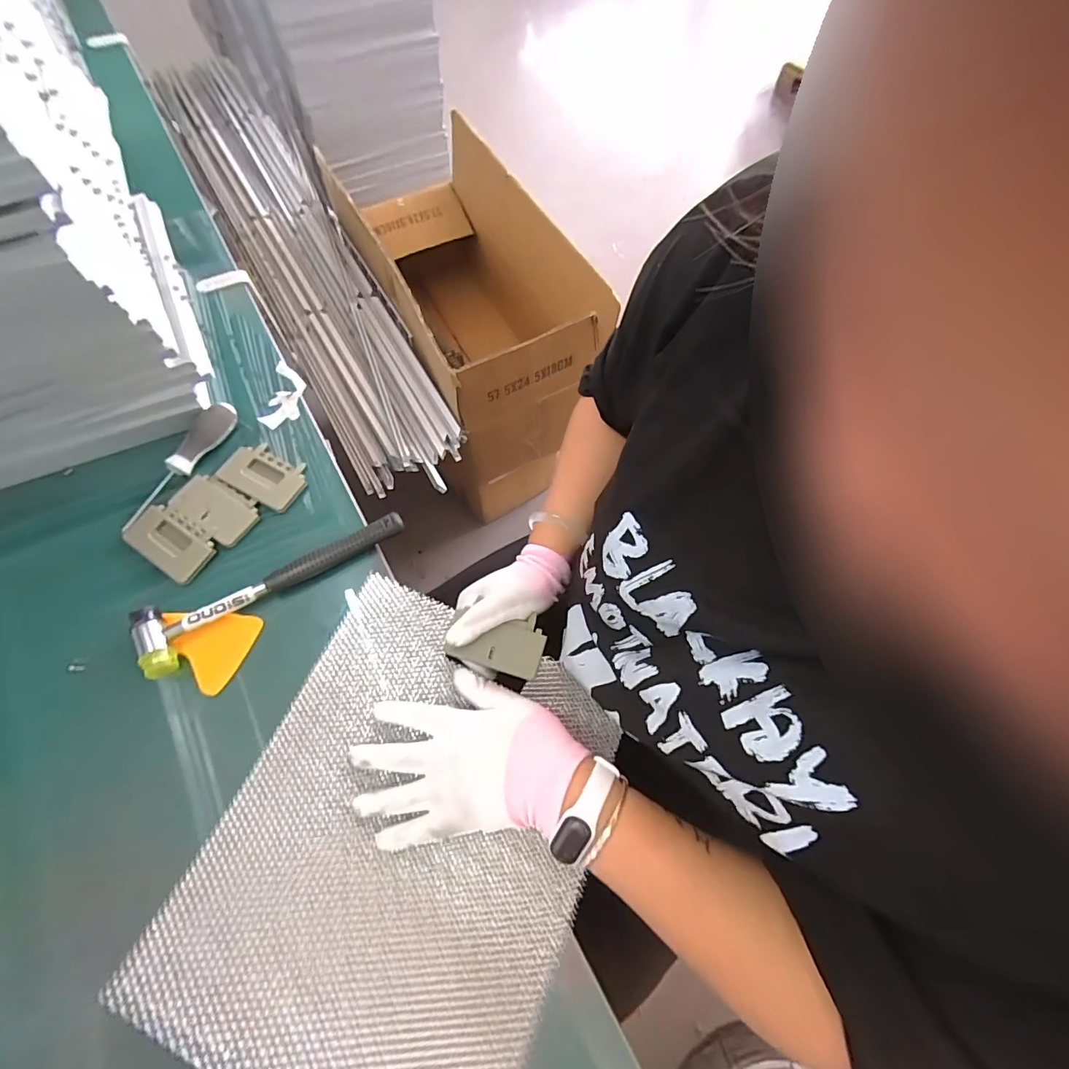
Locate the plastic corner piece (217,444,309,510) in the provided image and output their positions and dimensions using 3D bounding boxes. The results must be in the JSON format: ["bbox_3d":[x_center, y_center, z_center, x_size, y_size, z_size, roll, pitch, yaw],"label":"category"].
[{"bbox_3d":[-0.278,-0.062,0.476,0.087,0.007,0.055,27,69,9],"label":"plastic corner piece"}]

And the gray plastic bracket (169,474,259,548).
[{"bbox_3d":[-0.321,-0.026,0.460,0.086,0.009,0.047,30,70,10],"label":"gray plastic bracket"}]

